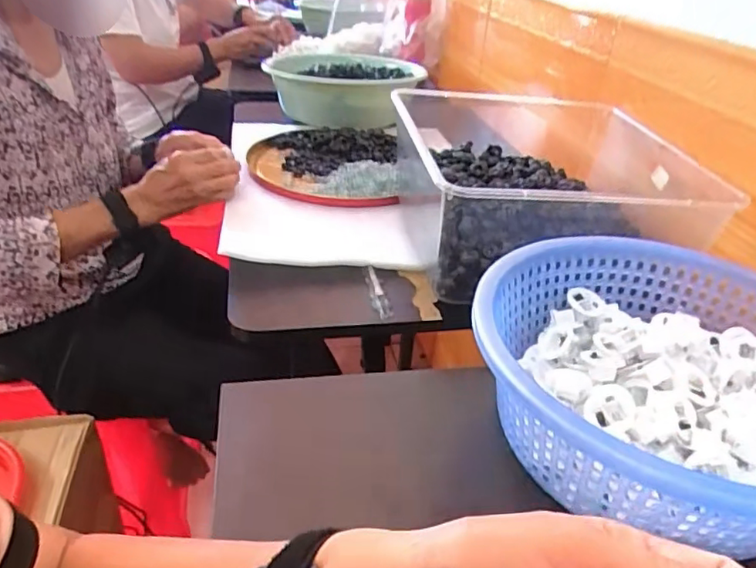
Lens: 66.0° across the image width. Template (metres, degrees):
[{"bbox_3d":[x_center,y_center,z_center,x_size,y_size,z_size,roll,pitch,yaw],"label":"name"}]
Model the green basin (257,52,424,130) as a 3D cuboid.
[{"bbox_3d":[-0.063,-0.359,1.078,0.268,0.090,0.280,3,32,-2],"label":"green basin"}]

